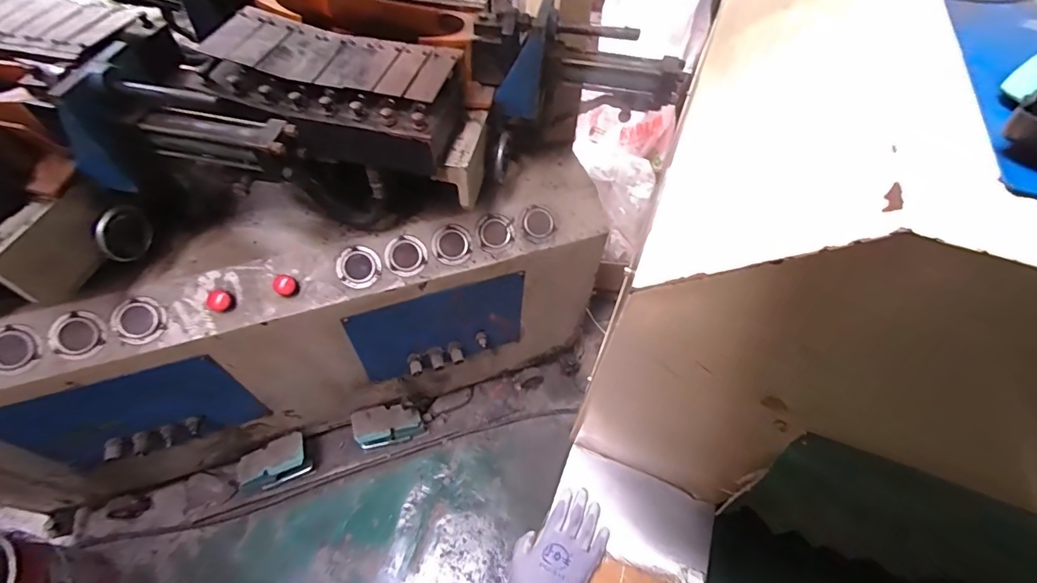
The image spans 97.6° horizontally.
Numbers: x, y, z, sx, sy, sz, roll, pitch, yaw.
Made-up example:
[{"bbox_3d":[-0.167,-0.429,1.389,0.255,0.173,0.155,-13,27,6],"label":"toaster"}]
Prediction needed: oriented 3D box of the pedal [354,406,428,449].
[{"bbox_3d":[-0.388,0.403,1.365,0.192,0.105,0.087,-10,56,-10],"label":"pedal"}]

